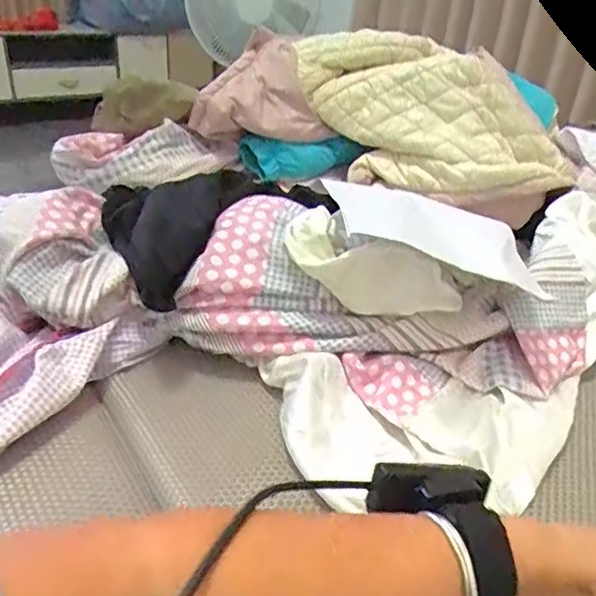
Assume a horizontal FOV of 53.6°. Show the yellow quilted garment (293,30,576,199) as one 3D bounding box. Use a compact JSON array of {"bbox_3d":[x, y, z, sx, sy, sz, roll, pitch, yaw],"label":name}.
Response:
[{"bbox_3d":[0.172,-0.235,0.758,0.351,0.157,0.145,10,31,9],"label":"yellow quilted garment"}]

